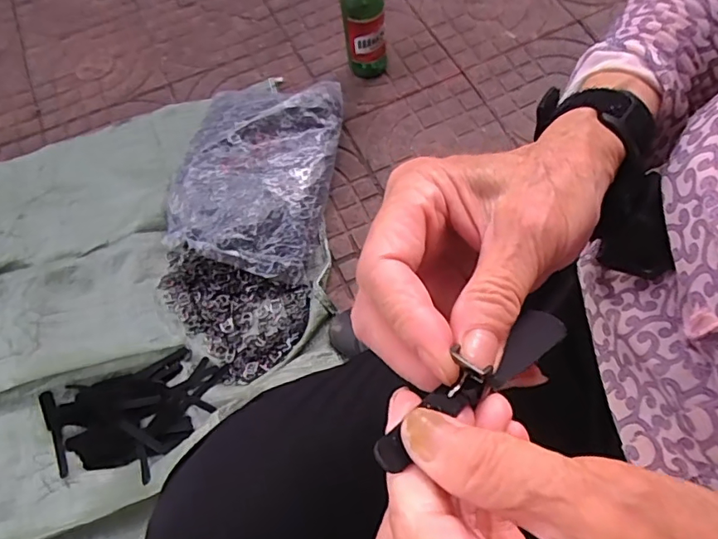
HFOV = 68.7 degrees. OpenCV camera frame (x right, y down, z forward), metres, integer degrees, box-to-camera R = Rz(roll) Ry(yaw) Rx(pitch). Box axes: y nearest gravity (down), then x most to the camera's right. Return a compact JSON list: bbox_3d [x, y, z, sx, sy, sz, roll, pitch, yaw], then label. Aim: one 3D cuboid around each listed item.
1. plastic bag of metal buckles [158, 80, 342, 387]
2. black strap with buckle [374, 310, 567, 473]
[{"bbox_3d":[-0.176,-0.098,0.809,0.238,0.079,0.486,6,64,4],"label":"plastic bag of metal buckles"},{"bbox_3d":[0.040,0.038,0.181,0.092,0.007,0.015,-26,63,-30],"label":"black strap with buckle"}]

